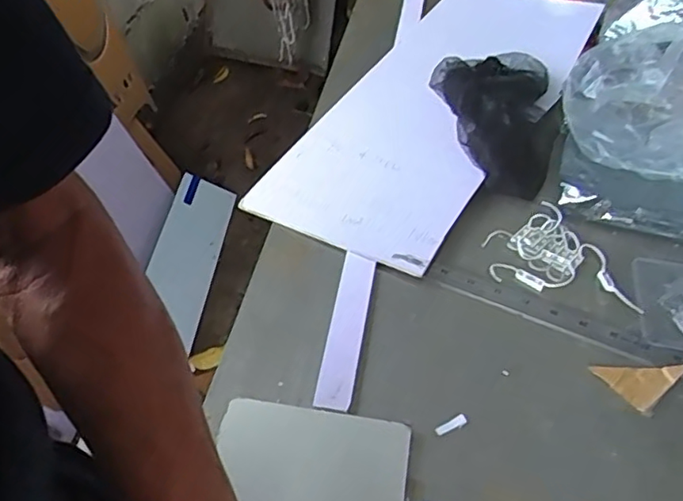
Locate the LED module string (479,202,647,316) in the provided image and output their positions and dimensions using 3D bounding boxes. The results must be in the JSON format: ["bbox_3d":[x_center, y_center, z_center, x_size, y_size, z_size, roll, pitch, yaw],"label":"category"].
[{"bbox_3d":[0.204,0.004,0.570,0.135,0.021,0.092,18,50,13],"label":"LED module string"}]

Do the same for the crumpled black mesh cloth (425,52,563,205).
[{"bbox_3d":[0.171,-0.155,0.680,0.136,0.047,0.221,4,48,1],"label":"crumpled black mesh cloth"}]

